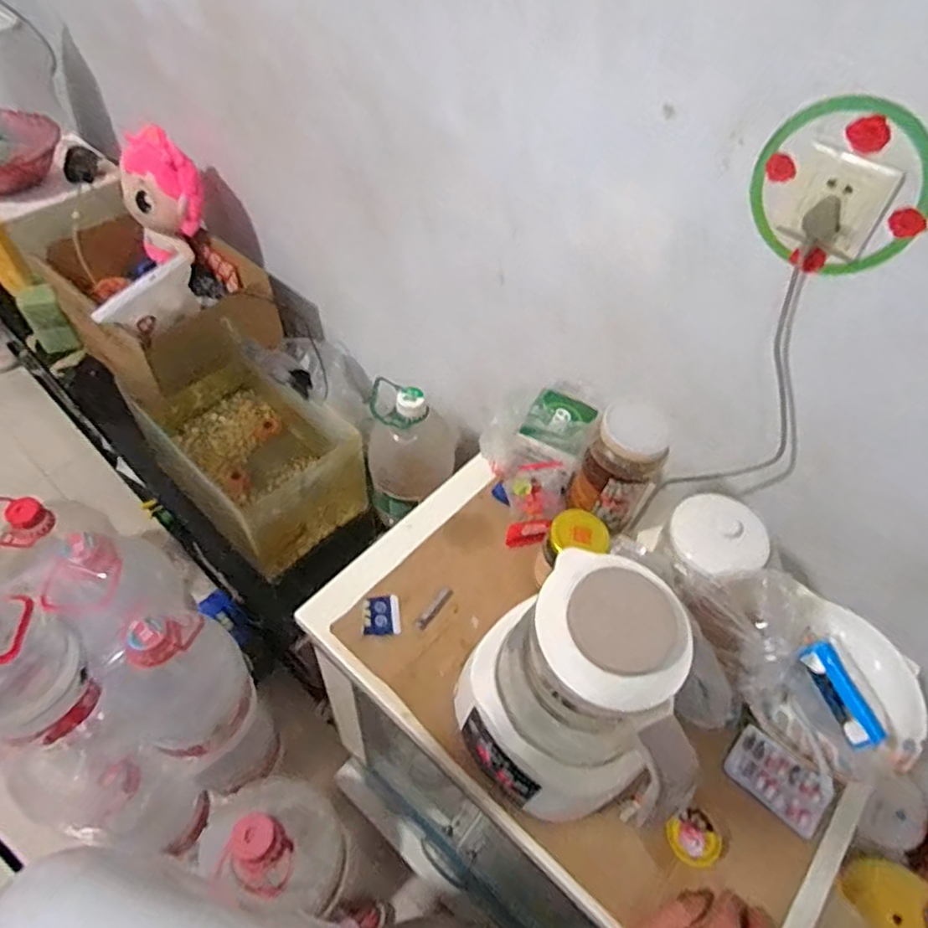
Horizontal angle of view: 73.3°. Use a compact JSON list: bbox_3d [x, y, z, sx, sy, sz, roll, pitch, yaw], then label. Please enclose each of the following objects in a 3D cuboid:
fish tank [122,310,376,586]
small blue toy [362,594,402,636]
[{"bbox_3d":[-0.417,-0.049,1.170,0.241,0.206,0.441,-36,64,-28],"label":"fish tank"},{"bbox_3d":[-0.086,0.158,0.655,0.039,0.008,0.045,-3,53,-8],"label":"small blue toy"}]

